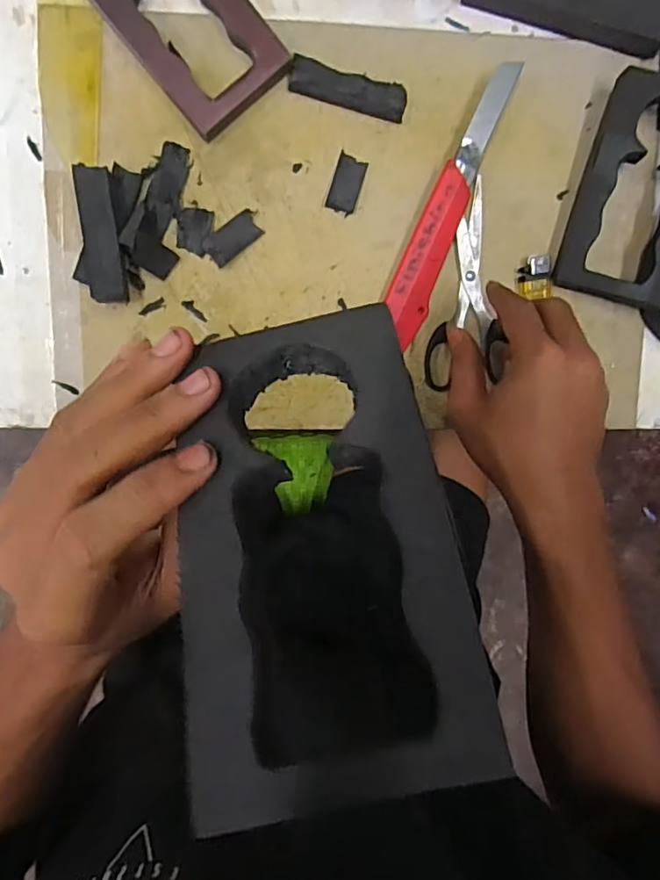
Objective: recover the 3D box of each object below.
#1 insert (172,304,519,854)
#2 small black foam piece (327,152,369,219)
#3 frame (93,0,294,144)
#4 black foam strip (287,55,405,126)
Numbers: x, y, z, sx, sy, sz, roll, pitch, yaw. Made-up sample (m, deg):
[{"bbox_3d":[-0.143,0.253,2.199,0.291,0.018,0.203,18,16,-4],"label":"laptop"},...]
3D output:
[{"bbox_3d":[-0.005,0.027,0.167,0.082,0.011,0.141,-13,66,7],"label":"insert"},{"bbox_3d":[0.012,-0.181,0.395,0.021,0.007,0.039,17,95,-8],"label":"small black foam piece"},{"bbox_3d":[-0.098,-0.278,0.362,0.078,0.022,0.143,-41,99,0],"label":"frame"},{"bbox_3d":[0.014,-0.243,0.385,0.081,0.012,0.021,10,96,-7],"label":"black foam strip"}]

